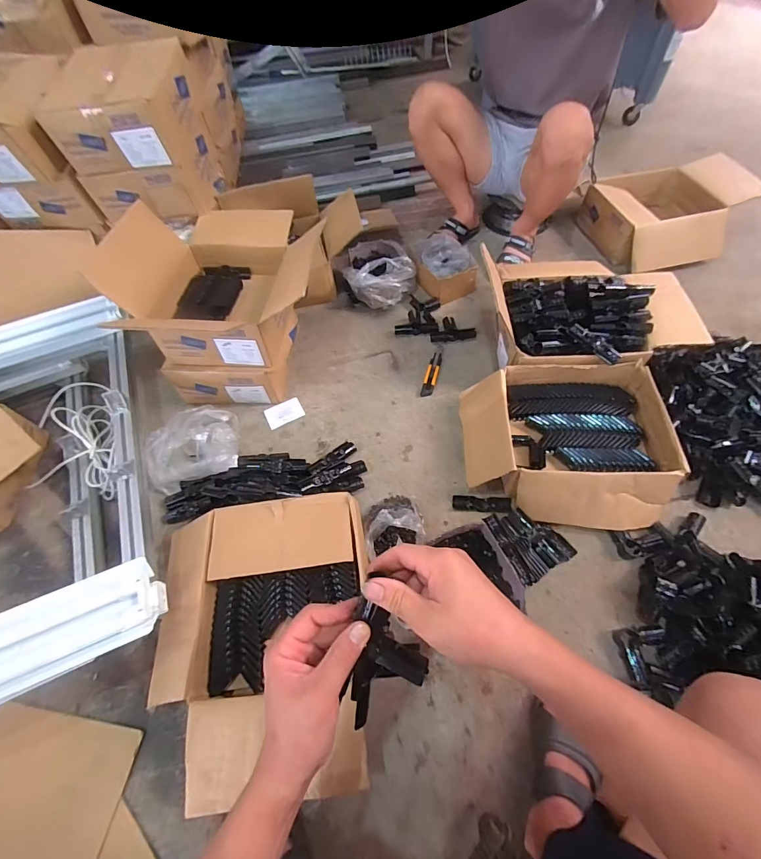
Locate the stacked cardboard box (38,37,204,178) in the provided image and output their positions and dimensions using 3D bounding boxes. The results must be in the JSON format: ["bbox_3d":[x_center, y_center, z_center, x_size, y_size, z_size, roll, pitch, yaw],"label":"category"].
[{"bbox_3d":[-0.666,-0.851,1.014,0.312,0.165,0.370,-8,58,0],"label":"stacked cardboard box"}]

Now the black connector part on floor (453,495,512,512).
[{"bbox_3d":[0.223,0.164,0.846,0.123,0.011,0.036,3,59,7],"label":"black connector part on floor"}]

